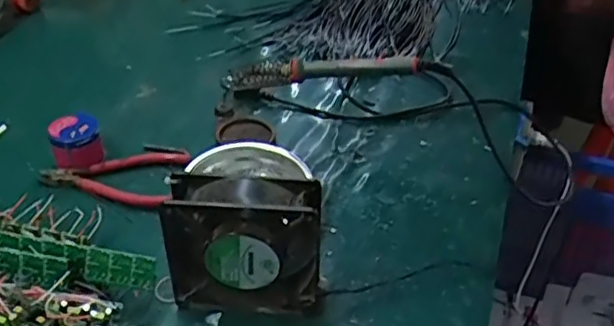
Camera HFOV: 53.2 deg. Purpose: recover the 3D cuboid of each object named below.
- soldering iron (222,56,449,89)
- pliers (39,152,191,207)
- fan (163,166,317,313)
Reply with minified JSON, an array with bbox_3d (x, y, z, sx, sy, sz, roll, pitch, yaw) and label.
[{"bbox_3d":[0.015,-0.101,0.665,0.259,0.035,0.029,0,32,25],"label":"soldering iron"},{"bbox_3d":[-0.203,0.006,0.651,0.153,0.026,0.080,13,37,12],"label":"pliers"},{"bbox_3d":[-0.049,0.064,0.496,0.126,0.110,0.042,5,36,1],"label":"fan"}]

